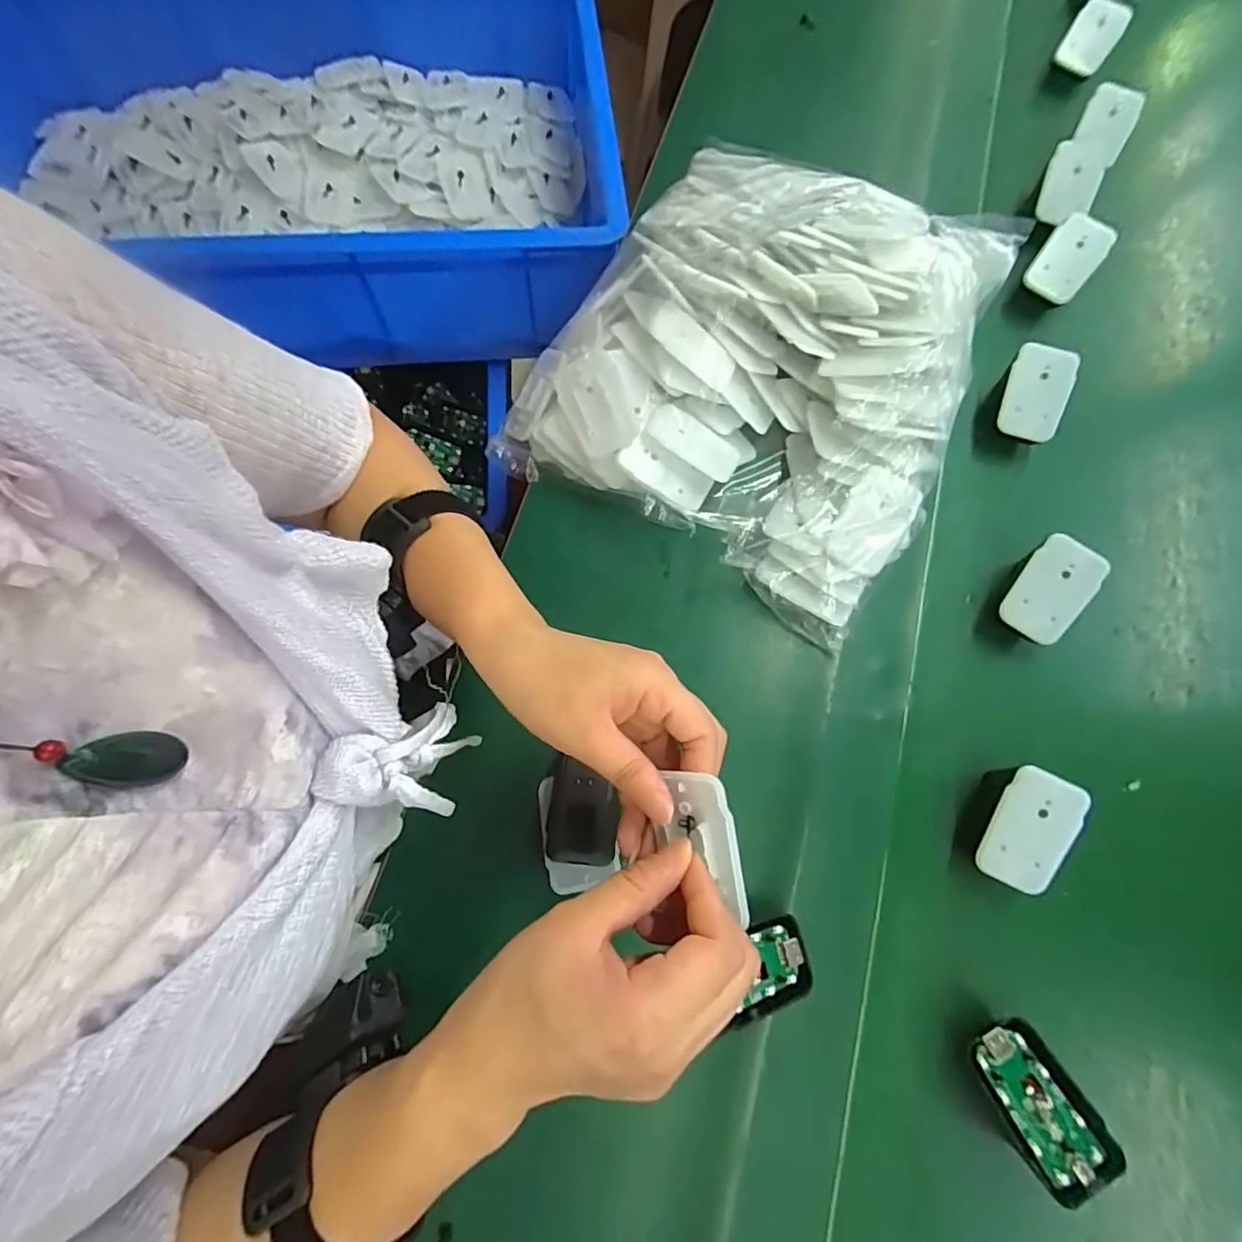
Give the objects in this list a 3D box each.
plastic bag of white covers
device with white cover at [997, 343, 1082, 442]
[{"bbox_3d":[0.107,-0.194,0.405,0.293,0.083,0.317,30,77,8],"label":"plastic bag of white covers"},{"bbox_3d":[0.314,-0.171,0.413,0.049,0.009,0.066,10,105,-1],"label":"device with white cover"}]

